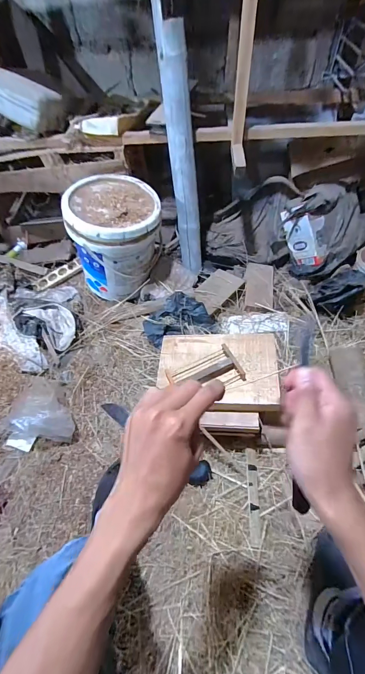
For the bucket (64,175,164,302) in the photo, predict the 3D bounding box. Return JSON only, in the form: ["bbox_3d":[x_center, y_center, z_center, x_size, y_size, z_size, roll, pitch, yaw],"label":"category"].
[{"bbox_3d":[-0.217,-0.331,1.121,0.294,0.334,0.279,-6,50,-1],"label":"bucket"}]

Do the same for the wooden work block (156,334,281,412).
[{"bbox_3d":[0.086,0.078,0.792,0.290,0.031,0.208,2,51,6],"label":"wooden work block"}]

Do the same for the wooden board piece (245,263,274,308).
[{"bbox_3d":[0.290,-0.194,1.204,0.101,0.016,0.189,2,68,11],"label":"wooden board piece"}]

